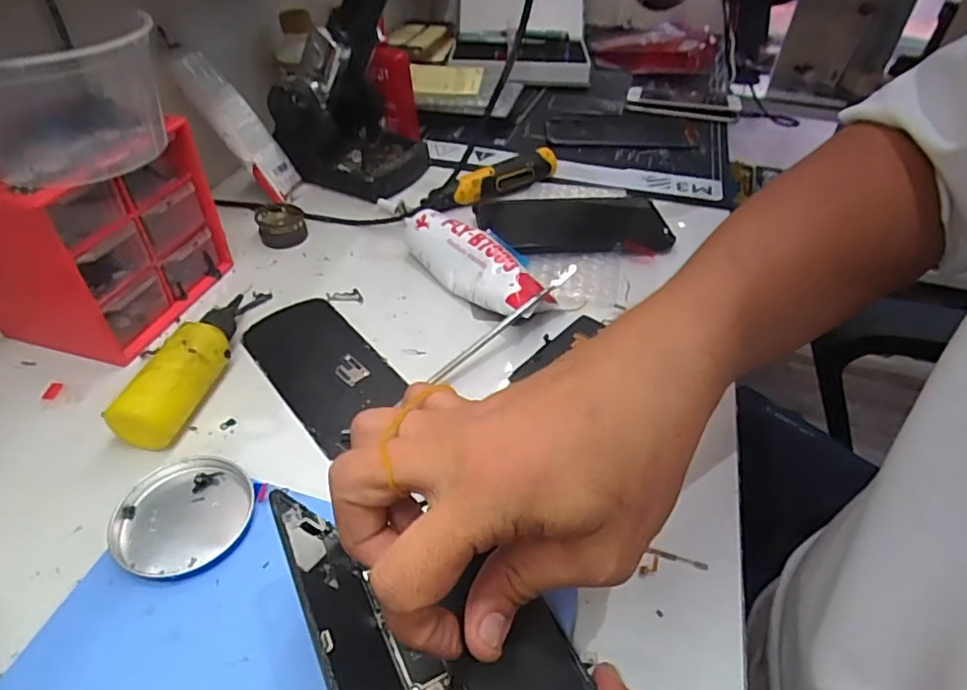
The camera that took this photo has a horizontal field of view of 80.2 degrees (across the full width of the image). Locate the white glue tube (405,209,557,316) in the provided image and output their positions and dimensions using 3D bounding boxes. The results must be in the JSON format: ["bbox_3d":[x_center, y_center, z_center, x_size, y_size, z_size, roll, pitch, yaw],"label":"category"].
[{"bbox_3d":[-0.007,-0.064,0.439,0.048,0.037,0.141,-27,50,-29],"label":"white glue tube"}]

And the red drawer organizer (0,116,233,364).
[{"bbox_3d":[-0.264,-0.078,0.389,0.106,0.118,0.122,11,43,9],"label":"red drawer organizer"}]

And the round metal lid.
[{"bbox_3d":[-0.151,0.087,0.291,0.065,0.015,0.062,1,42,-1],"label":"round metal lid"}]

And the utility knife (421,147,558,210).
[{"bbox_3d":[0.010,-0.158,0.539,0.140,0.019,0.024,-24,48,-26],"label":"utility knife"}]

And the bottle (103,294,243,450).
[{"bbox_3d":[-0.180,0.010,0.359,0.033,0.037,0.122,7,42,5],"label":"bottle"}]

